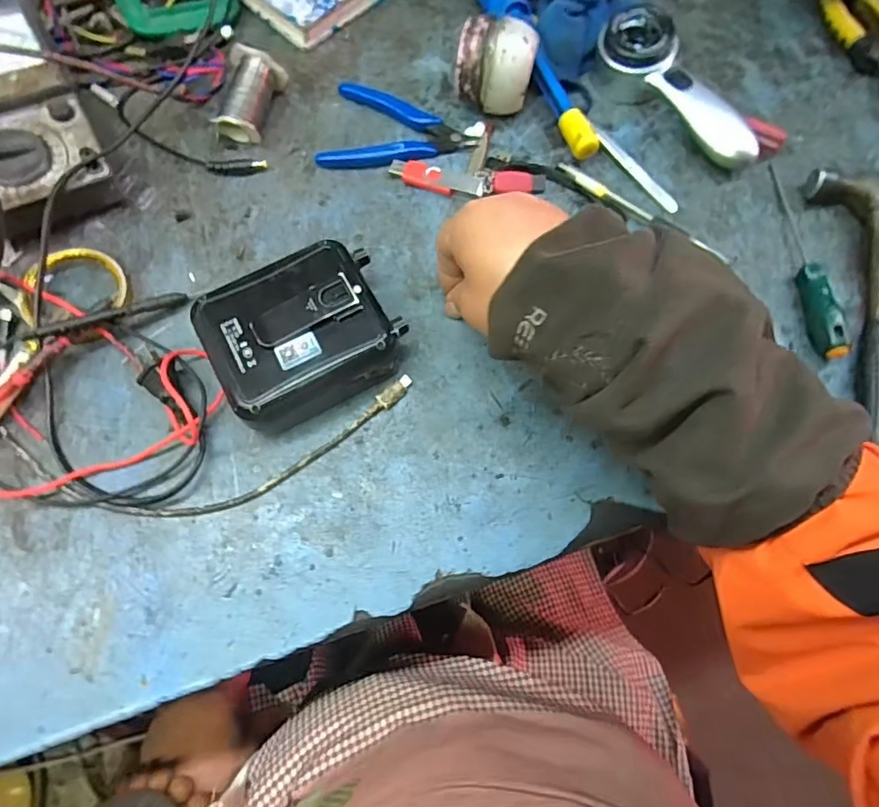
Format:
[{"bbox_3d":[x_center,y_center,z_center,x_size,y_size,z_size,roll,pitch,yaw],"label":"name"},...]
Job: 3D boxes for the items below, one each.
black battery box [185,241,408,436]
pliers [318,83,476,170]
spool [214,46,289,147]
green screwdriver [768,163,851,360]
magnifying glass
[{"bbox_3d":[-0.088,-0.045,0.356,0.114,0.052,0.091,-29,73,-9],"label":"black battery box"},{"bbox_3d":[-0.032,-0.211,0.432,0.116,0.010,0.078,14,71,5],"label":"pliers"},{"bbox_3d":[-0.150,-0.241,0.430,0.037,0.031,0.067,15,84,6],"label":"spool"},{"bbox_3d":[0.262,-0.109,0.391,0.016,0.020,0.162,-2,71,0],"label":"green screwdriver"},{"bbox_3d":[0.187,-0.243,0.420,0.046,0.024,0.149,-42,89,-13],"label":"magnifying glass"}]

